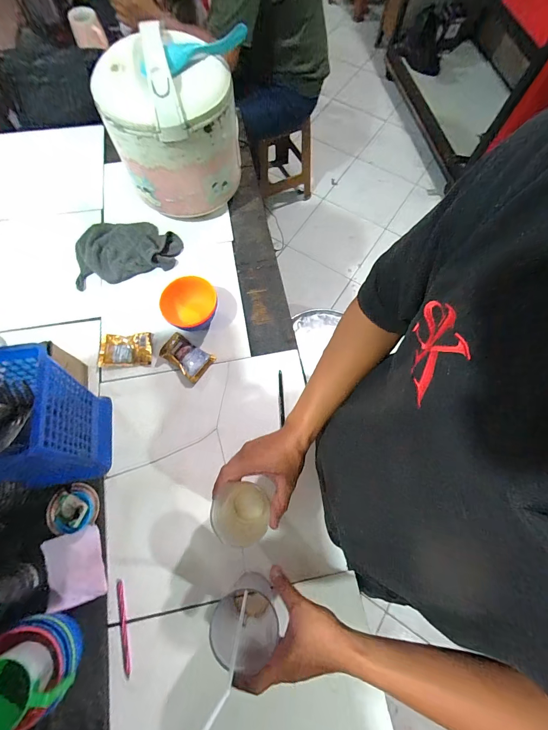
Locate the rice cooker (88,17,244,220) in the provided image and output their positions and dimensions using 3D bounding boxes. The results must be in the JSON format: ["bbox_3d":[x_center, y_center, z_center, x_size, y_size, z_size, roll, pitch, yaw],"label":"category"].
[{"bbox_3d":[-0.194,-0.482,0.666,0.231,0.283,0.244,10,70,2],"label":"rice cooker"}]

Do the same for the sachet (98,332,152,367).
[{"bbox_3d":[-0.299,-0.031,0.638,0.101,0.014,0.063,-1,70,-2],"label":"sachet"}]

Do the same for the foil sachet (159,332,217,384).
[{"bbox_3d":[-0.174,-0.017,0.634,0.101,0.018,0.063,35,73,11],"label":"foil sachet"}]

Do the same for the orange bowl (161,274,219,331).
[{"bbox_3d":[-0.169,-0.120,0.639,0.109,0.072,0.085,-24,72,-10],"label":"orange bowl"}]

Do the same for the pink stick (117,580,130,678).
[{"bbox_3d":[-0.235,0.407,0.495,0.010,0.008,0.125,-12,70,-6],"label":"pink stick"}]

